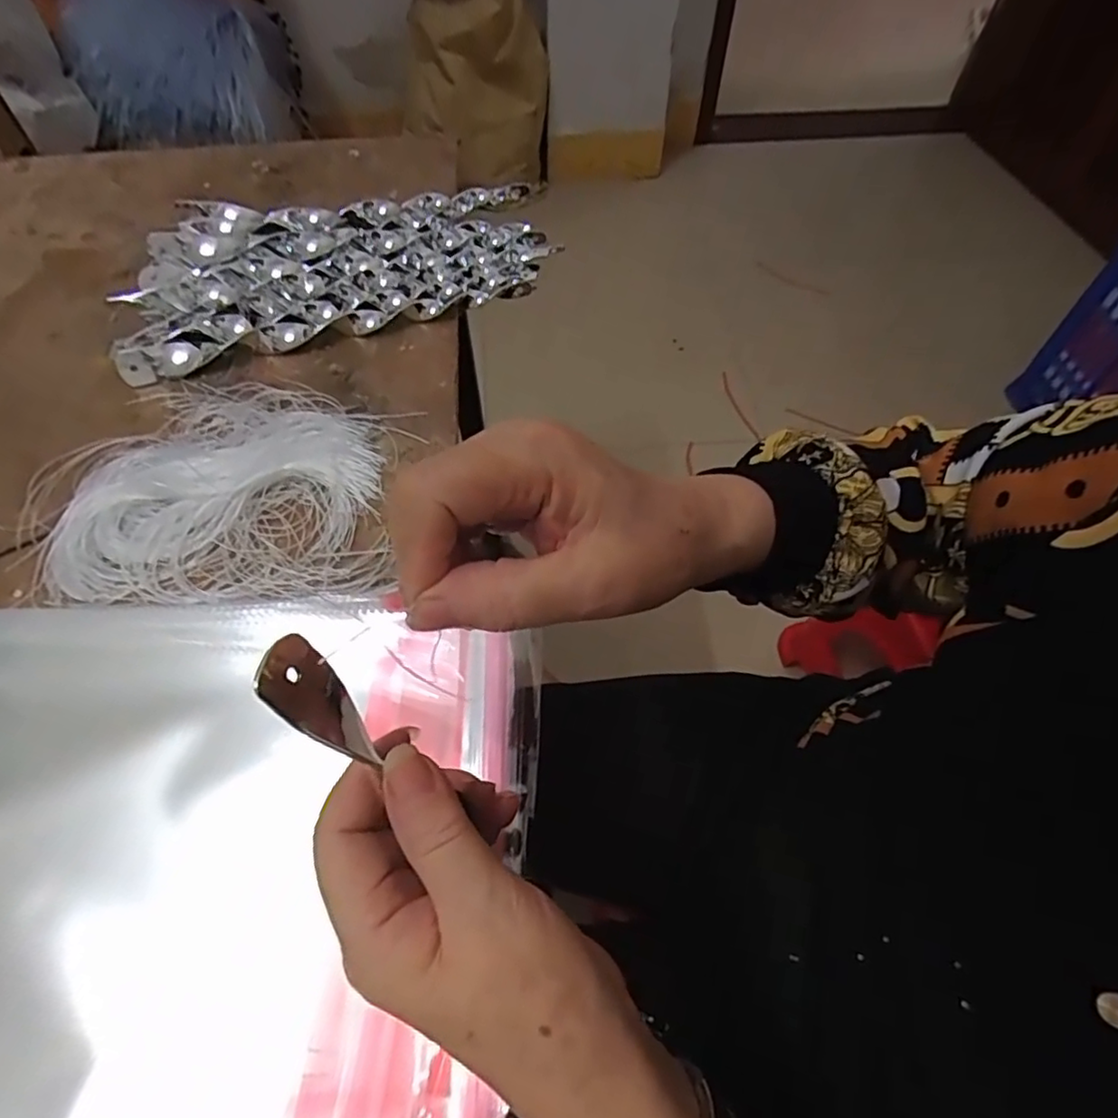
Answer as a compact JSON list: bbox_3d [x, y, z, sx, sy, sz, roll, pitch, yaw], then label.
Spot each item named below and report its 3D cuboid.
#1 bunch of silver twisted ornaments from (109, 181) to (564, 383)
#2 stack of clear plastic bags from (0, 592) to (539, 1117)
[{"bbox_3d":[-0.165,-0.235,0.483,0.302,0.029,0.171,-10,60,-4],"label":"bunch of silver twisted ornaments"},{"bbox_3d":[-0.243,0.129,0.281,0.450,0.025,0.247,2,60,3],"label":"stack of clear plastic bags"}]

